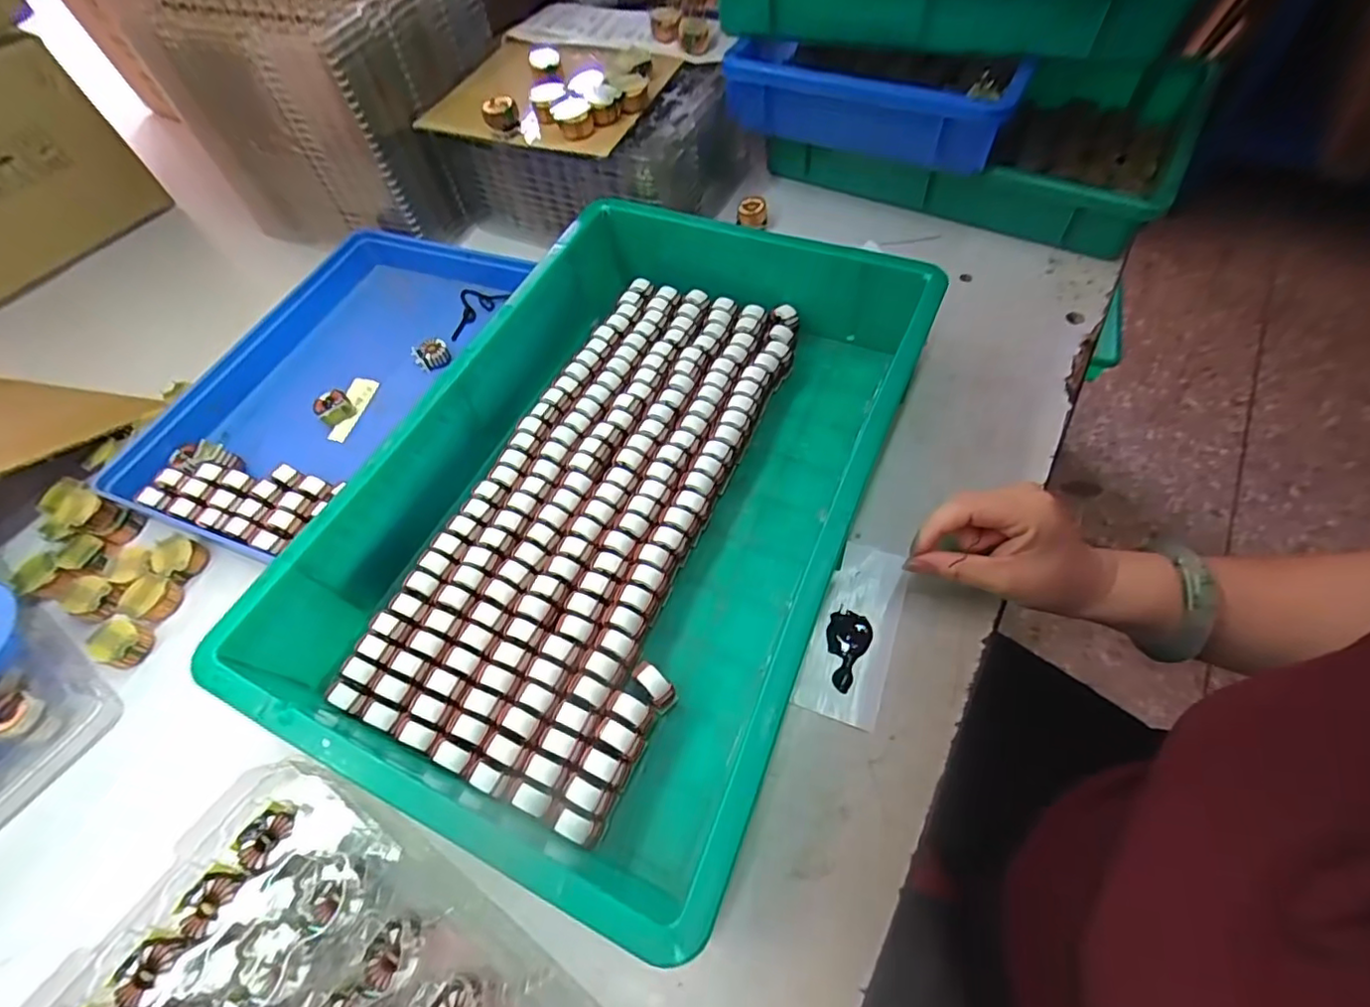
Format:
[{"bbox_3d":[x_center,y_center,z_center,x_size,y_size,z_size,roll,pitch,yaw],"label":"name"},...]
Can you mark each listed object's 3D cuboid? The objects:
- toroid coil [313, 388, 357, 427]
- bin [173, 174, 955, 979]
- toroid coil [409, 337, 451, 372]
[{"bbox_3d":[-0.282,-0.077,0.477,0.027,0.015,0.025,-40,64,-18],"label":"toroid coil"},{"bbox_3d":[-0.042,-0.027,0.385,0.287,0.072,0.426,20,63,16],"label":"bin"},{"bbox_3d":[-0.215,-0.125,0.503,0.028,0.015,0.029,-2,59,4],"label":"toroid coil"}]

